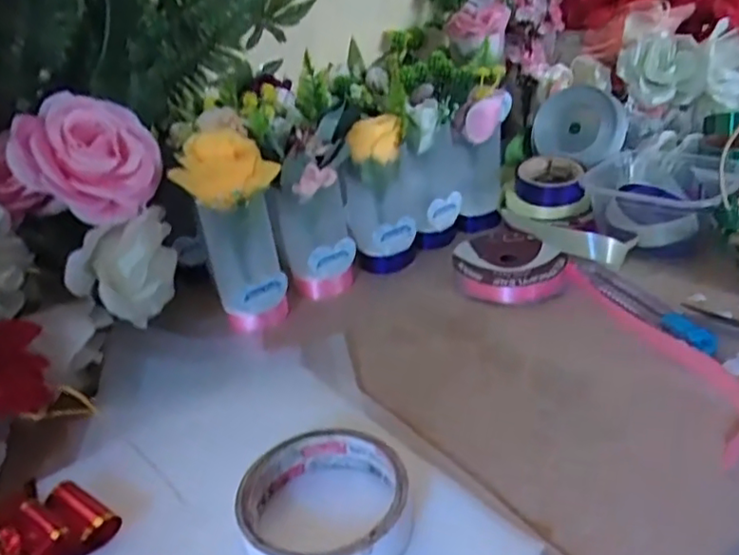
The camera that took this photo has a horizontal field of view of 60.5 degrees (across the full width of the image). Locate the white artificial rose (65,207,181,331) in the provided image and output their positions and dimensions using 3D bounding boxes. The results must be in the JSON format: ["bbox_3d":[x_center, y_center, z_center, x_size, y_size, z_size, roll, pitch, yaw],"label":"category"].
[{"bbox_3d":[-0.174,-0.012,0.462,0.049,0.063,0.085,0,31,3],"label":"white artificial rose"}]

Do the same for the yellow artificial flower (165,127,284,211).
[{"bbox_3d":[-0.101,-0.077,0.448,0.069,0.044,0.037,4,28,15],"label":"yellow artificial flower"}]

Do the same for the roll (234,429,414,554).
[{"bbox_3d":[-0.023,0.114,0.322,0.084,0.027,0.084,-3,27,2],"label":"roll"}]

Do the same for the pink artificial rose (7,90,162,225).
[{"bbox_3d":[-0.196,-0.082,0.442,0.080,0.073,0.073,1,28,9],"label":"pink artificial rose"}]

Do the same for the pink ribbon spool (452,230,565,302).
[{"bbox_3d":[0.111,-0.014,0.539,0.082,0.023,0.104,-12,29,-15],"label":"pink ribbon spool"}]

